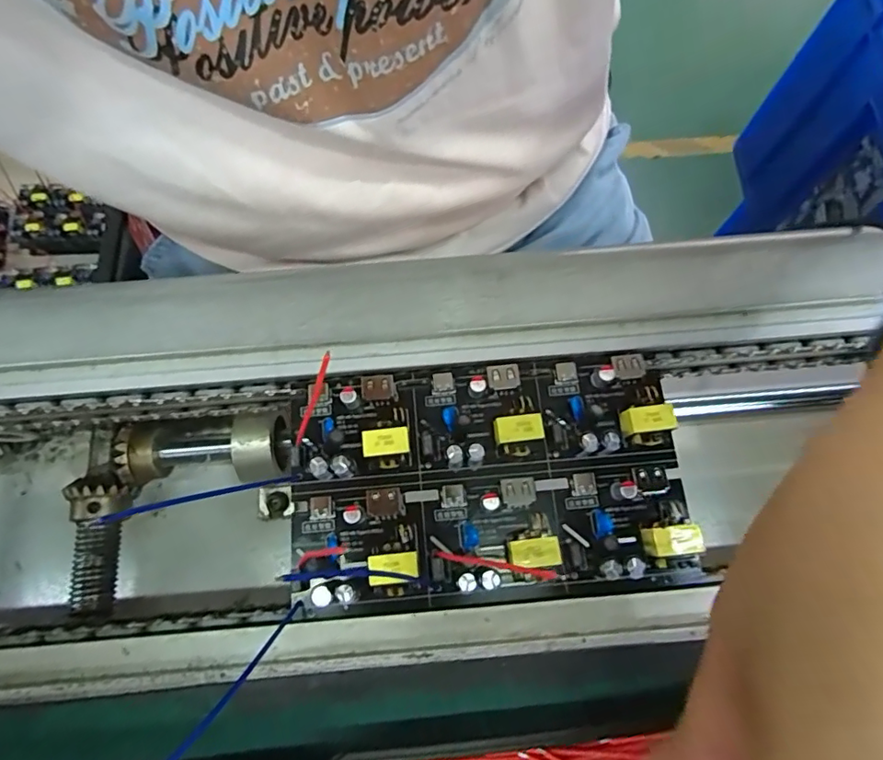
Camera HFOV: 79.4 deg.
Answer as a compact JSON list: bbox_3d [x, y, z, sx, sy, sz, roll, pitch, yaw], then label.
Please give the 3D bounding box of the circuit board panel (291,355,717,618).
[{"bbox_3d":[0.017,0.038,0.208,0.150,0.016,0.089,-4,73,-1],"label":"circuit board panel"}]

